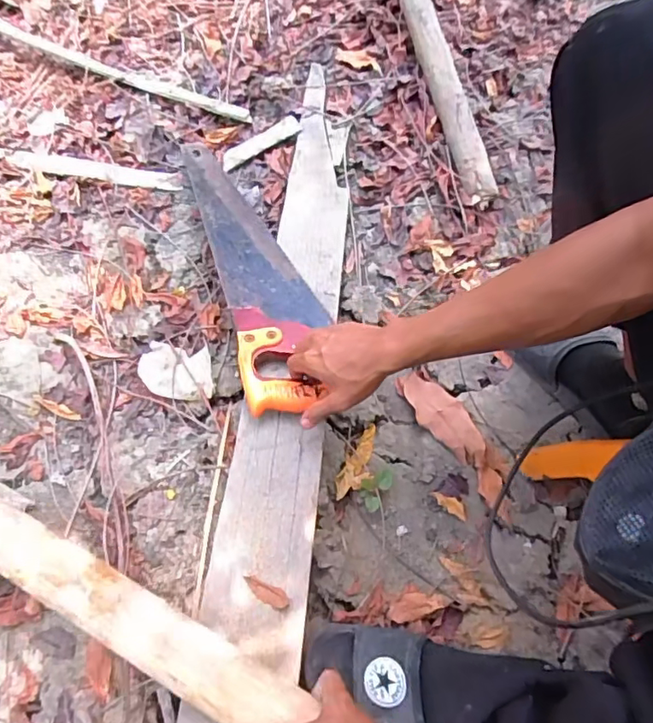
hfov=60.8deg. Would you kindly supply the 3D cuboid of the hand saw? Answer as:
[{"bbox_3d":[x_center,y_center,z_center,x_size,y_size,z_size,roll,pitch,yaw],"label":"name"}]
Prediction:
[{"bbox_3d":[-0.101,-0.147,0.760,0.115,0.032,0.496,-17,56,-7],"label":"hand saw"}]

